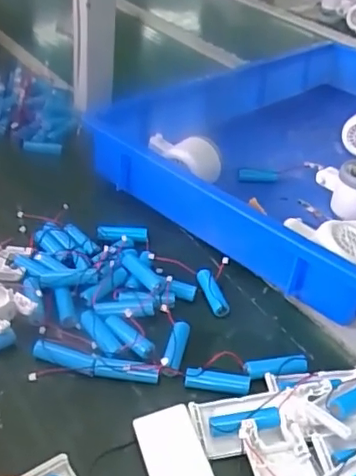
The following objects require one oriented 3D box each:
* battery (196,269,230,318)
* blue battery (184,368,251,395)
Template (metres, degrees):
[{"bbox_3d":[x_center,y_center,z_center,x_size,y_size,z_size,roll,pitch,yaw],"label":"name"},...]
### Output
[{"bbox_3d":[0.031,0.051,0.523,0.016,0.014,0.048,-12,53,-21],"label":"battery"},{"bbox_3d":[0.031,0.109,0.441,0.050,0.010,0.016,6,36,3],"label":"blue battery"}]

